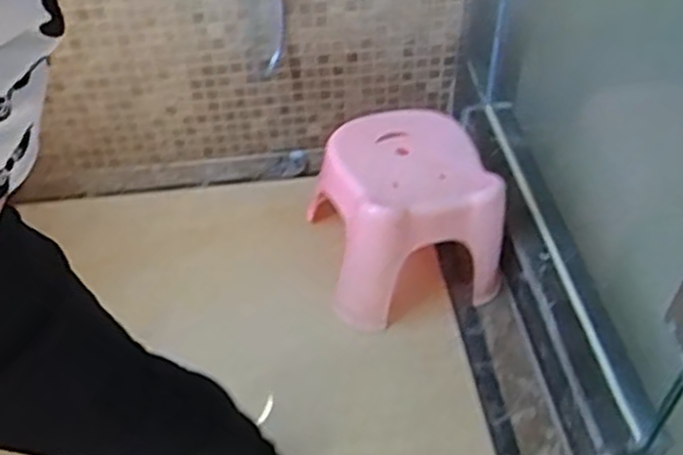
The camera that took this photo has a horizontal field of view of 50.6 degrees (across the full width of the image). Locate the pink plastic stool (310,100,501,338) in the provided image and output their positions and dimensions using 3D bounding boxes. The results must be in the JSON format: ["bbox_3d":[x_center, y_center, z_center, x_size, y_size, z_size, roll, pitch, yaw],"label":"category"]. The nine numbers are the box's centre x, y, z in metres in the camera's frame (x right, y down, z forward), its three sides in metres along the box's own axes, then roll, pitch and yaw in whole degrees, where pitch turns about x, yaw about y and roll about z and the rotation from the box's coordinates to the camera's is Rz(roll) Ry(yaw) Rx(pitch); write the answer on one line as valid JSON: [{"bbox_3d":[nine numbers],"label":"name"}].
[{"bbox_3d":[0.110,-0.018,1.288,0.273,0.258,0.322,-11,51,-15],"label":"pink plastic stool"}]

